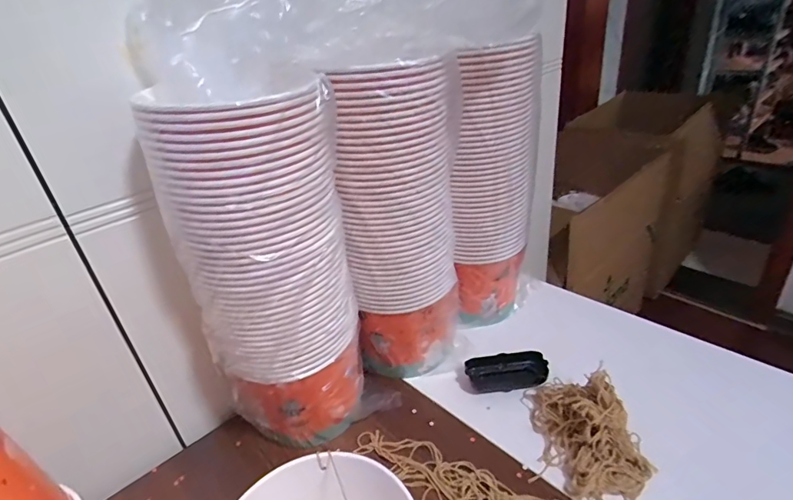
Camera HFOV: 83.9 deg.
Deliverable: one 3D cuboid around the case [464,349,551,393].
[{"bbox_3d":[0.155,0.169,0.622,0.108,0.025,0.052,-6,30,1],"label":"case"}]

